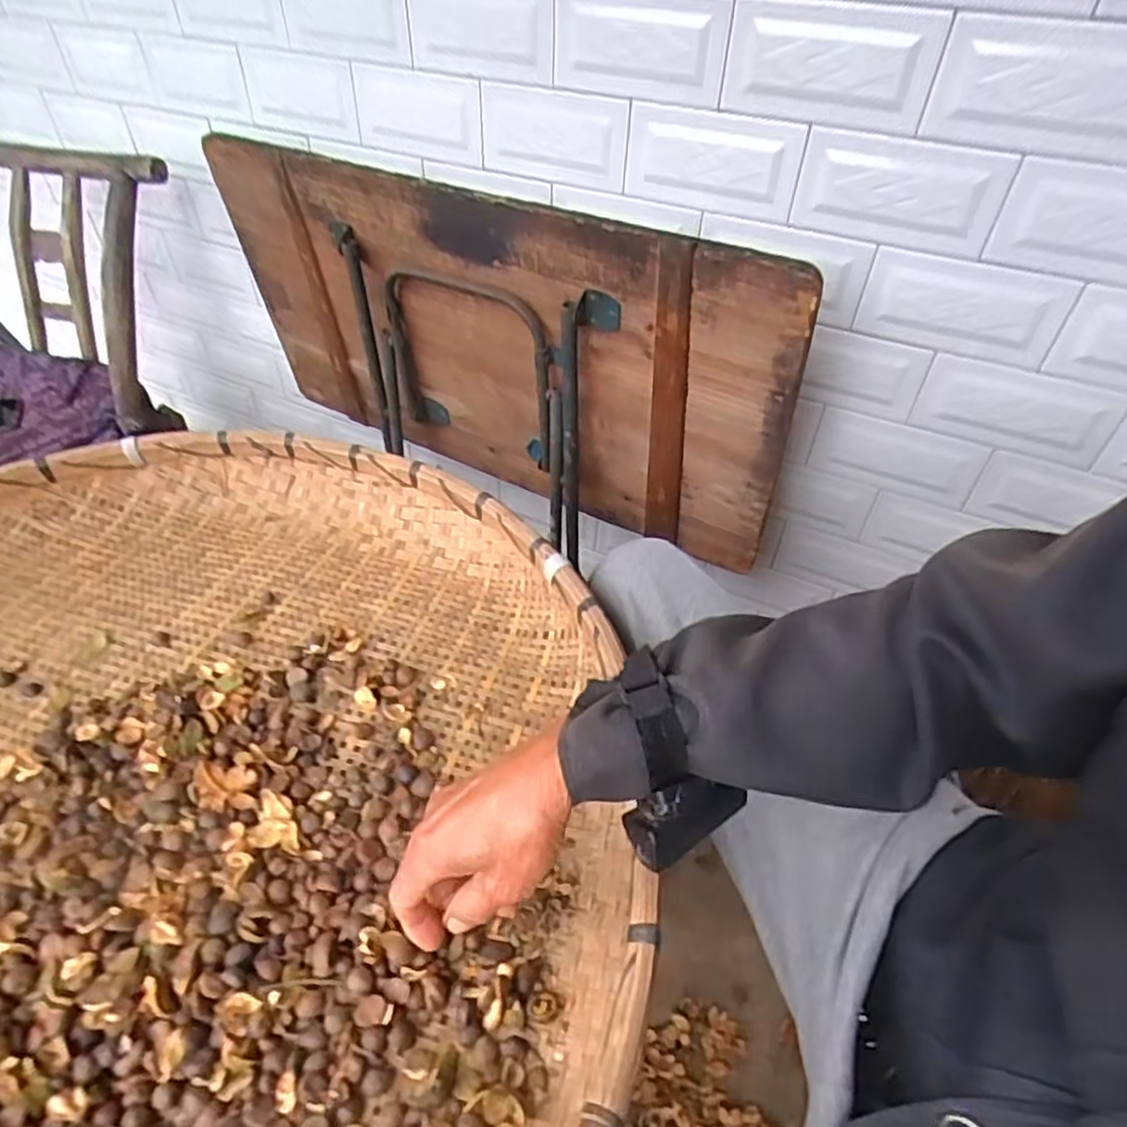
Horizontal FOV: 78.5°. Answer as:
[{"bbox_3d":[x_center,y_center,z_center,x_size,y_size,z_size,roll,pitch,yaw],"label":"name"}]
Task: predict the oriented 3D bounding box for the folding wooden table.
[{"bbox_3d":[-0.135,-0.284,0.941,0.883,0.412,0.052,24,49,22],"label":"folding wooden table"}]

